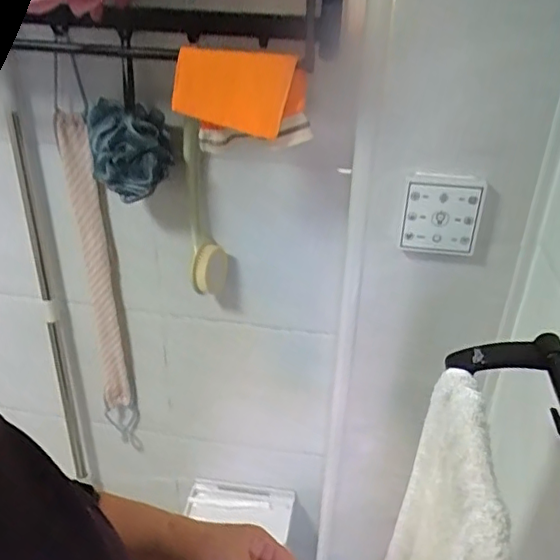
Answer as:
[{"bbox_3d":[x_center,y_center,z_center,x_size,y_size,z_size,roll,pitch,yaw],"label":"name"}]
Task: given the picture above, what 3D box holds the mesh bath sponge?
[{"bbox_3d":[-0.211,-0.179,0.830,0.115,0.121,0.098,-4,32,-10],"label":"mesh bath sponge"}]

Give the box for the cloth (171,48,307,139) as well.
[{"bbox_3d":[-0.046,-0.205,0.649,0.129,0.089,0.081,21,36,29],"label":"cloth"}]

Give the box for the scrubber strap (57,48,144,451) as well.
[{"bbox_3d":[-0.310,0.020,1.015,0.059,0.689,0.025,-2,31,-6],"label":"scrubber strap"}]

